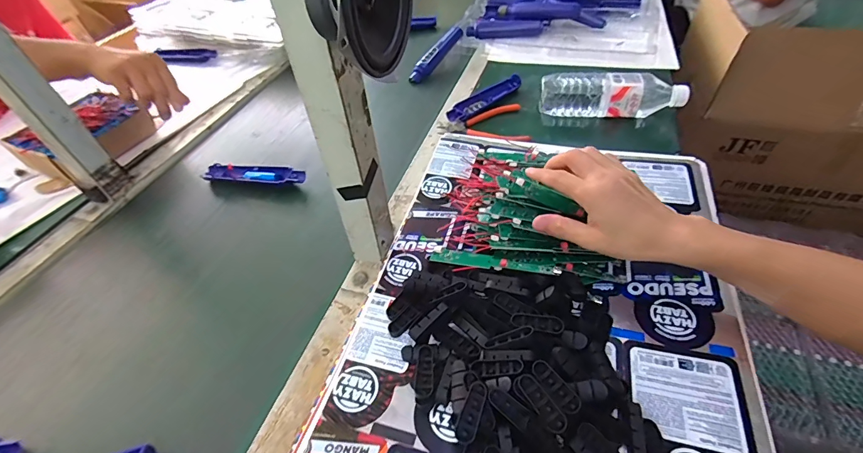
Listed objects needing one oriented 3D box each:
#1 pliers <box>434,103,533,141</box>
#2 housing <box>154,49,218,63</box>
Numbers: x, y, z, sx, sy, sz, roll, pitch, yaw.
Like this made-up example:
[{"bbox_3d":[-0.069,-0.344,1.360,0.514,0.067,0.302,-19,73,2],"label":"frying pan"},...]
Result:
[{"bbox_3d":[0.086,-0.169,0.669,0.148,0.015,0.109,-7,46,-1],"label":"pliers"},{"bbox_3d":[-0.586,-0.407,0.944,0.148,0.020,0.040,0,47,5],"label":"housing"}]

